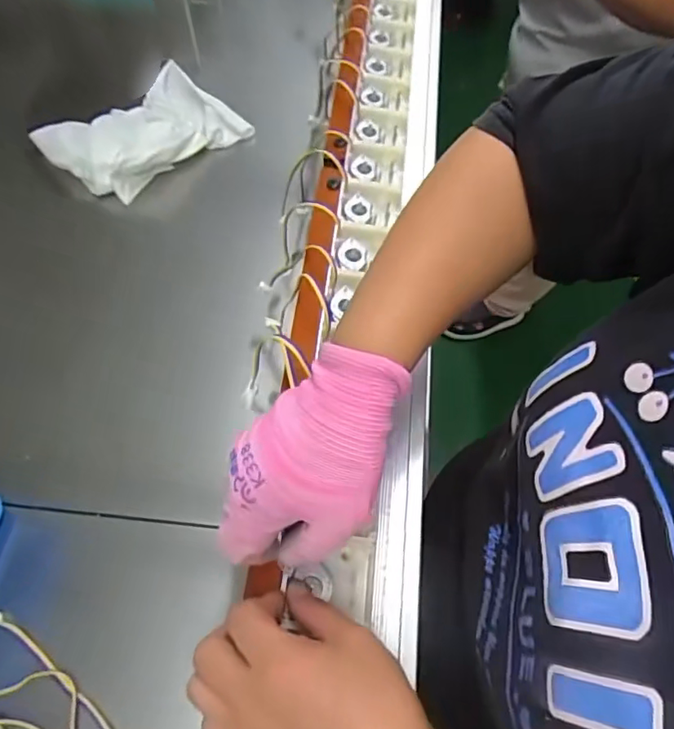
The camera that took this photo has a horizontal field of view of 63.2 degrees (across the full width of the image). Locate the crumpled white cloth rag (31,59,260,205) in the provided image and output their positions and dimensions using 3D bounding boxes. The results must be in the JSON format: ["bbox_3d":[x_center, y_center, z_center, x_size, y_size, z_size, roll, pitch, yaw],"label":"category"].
[{"bbox_3d":[-0.246,-0.301,0.694,0.170,0.044,0.219,39,67,20],"label":"crumpled white cloth rag"}]

